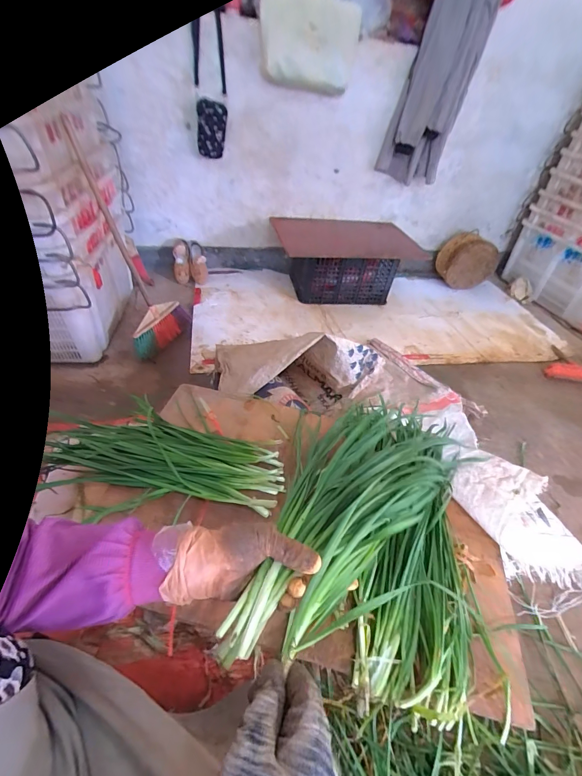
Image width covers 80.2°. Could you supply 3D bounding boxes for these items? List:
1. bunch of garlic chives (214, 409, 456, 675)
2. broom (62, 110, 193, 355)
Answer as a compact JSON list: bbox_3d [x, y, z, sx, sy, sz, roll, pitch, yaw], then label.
[{"bbox_3d":[0.063,0.140,0.397,0.159,0.066,0.352,30,44,23],"label":"bunch of garlic chives"},{"bbox_3d":[-0.578,-0.462,1.198,0.085,0.686,0.315,-2,38,21],"label":"broom"}]

